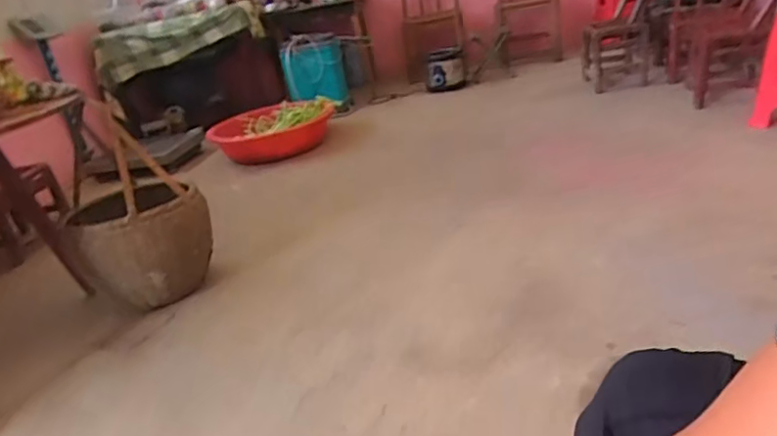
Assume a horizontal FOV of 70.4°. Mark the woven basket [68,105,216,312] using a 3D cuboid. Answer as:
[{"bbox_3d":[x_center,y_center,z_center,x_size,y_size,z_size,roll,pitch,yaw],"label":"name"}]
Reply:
[{"bbox_3d":[-0.670,-0.004,1.476,0.334,0.513,0.280,-24,28,-24],"label":"woven basket"}]

